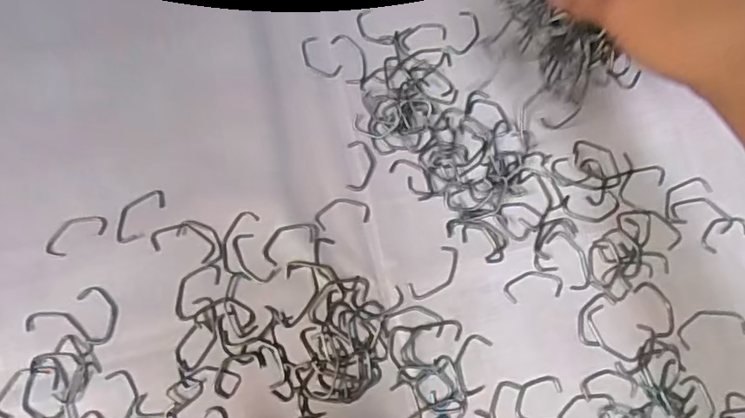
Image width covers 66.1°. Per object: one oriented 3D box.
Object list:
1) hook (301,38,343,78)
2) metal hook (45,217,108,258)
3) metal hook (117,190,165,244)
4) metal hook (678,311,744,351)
[{"bbox_3d":[-0.037,-0.103,0.392,0.018,0.004,0.034,-39,80,-10],"label":"hook"},{"bbox_3d":[-0.184,0.015,0.355,0.039,0.004,0.019,-31,78,-8],"label":"metal hook"},{"bbox_3d":[-0.146,0.003,0.357,0.022,0.004,0.039,28,77,6],"label":"metal hook"},{"bbox_3d":[0.208,0.072,0.351,0.044,0.004,0.019,-14,76,-4],"label":"metal hook"}]

